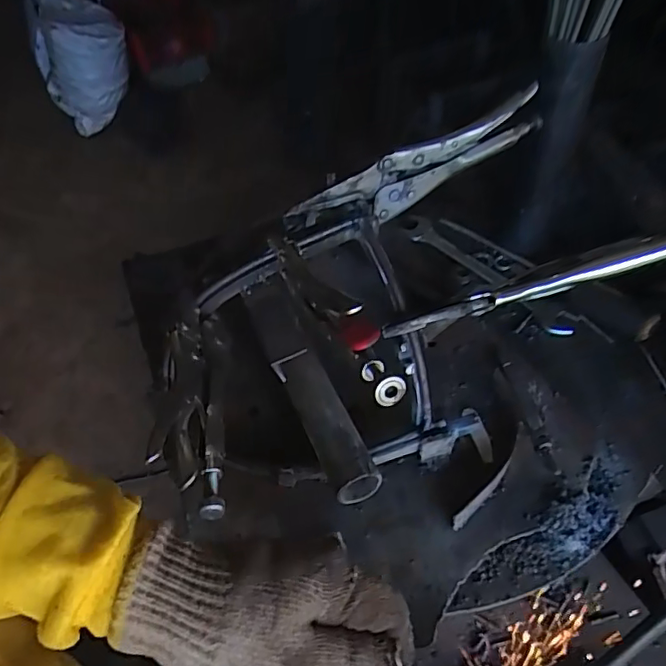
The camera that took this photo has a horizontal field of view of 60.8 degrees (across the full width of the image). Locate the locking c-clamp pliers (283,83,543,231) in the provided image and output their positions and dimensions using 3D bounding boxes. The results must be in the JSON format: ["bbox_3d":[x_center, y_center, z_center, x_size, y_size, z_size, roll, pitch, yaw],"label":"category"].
[{"bbox_3d":[0.061,-0.121,0.424,0.201,0.049,0.020,-24,53,-14],"label":"locking c-clamp pliers"}]

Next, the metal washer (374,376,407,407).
[{"bbox_3d":[0.027,0.027,0.266,0.015,0.016,0.004,2,31,-15],"label":"metal washer"}]

